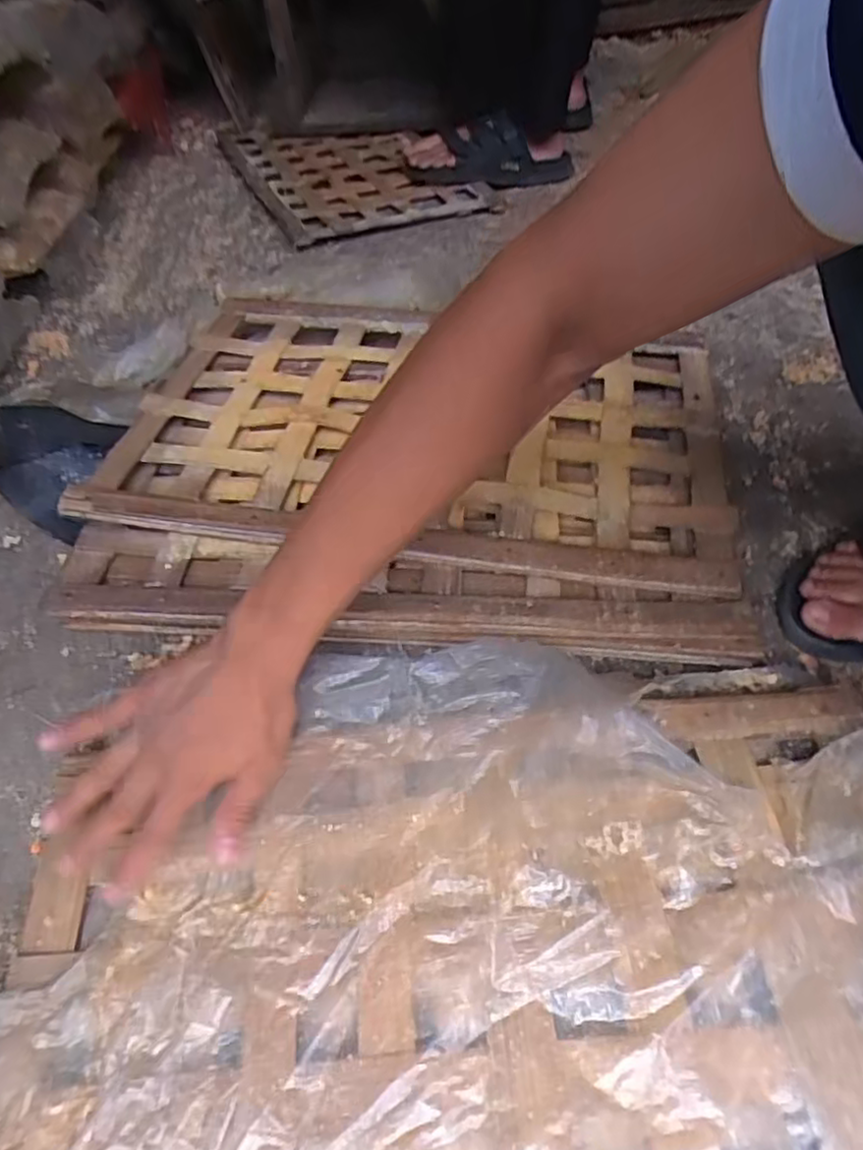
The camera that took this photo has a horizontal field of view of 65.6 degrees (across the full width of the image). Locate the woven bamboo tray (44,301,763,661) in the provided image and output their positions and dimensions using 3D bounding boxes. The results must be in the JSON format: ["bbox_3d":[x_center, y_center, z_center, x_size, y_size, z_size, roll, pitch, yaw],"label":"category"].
[{"bbox_3d":[-0.009,-0.117,0.598,0.532,0.036,0.408,5,52,6],"label":"woven bamboo tray"}]

